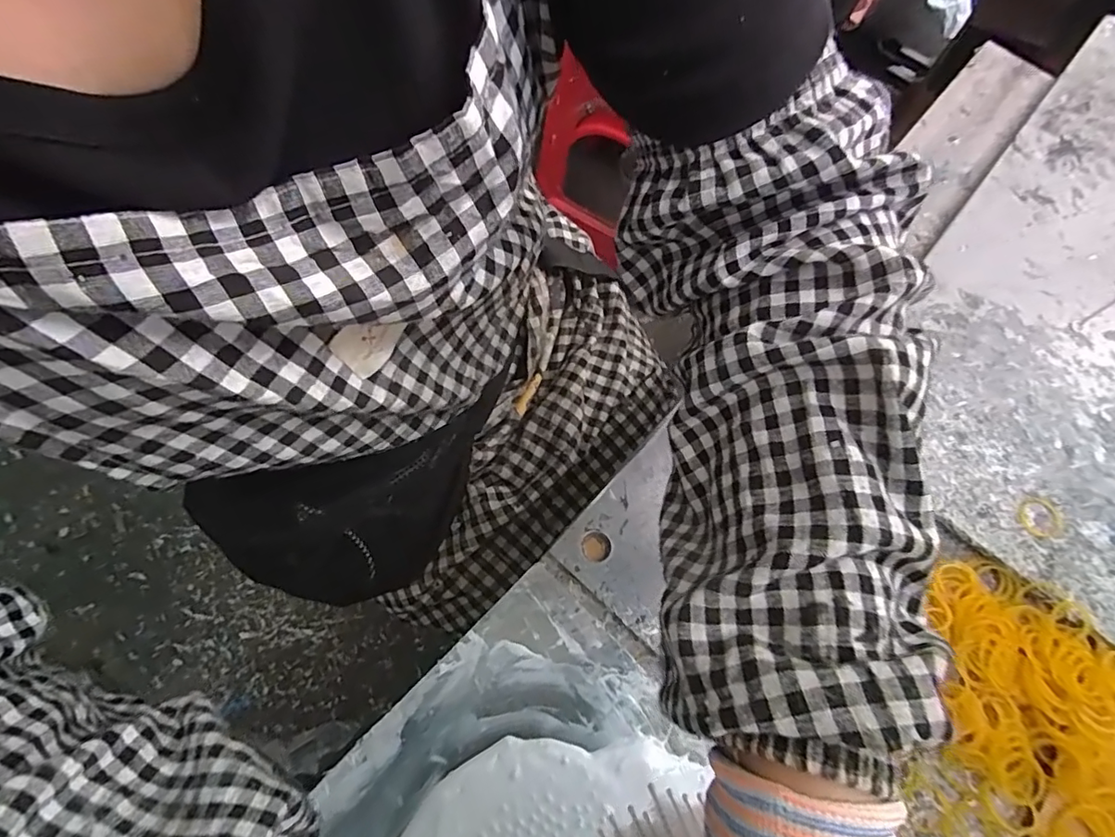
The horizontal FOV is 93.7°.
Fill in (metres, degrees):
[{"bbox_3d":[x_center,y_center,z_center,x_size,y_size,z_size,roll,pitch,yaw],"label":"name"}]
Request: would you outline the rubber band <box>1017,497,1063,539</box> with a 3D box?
[{"bbox_3d":[0.346,0.071,0.374,0.032,0.004,0.028,-26,74,-9],"label":"rubber band"}]

